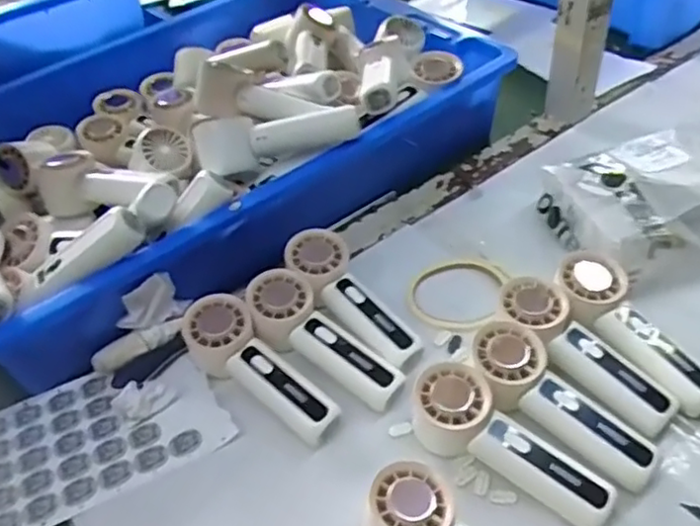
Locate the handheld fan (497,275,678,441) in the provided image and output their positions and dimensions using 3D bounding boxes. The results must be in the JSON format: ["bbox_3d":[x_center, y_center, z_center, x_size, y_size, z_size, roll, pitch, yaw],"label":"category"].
[{"bbox_3d":[0.186,0.075,0.528,0.052,0.048,0.156,-33,51,-23],"label":"handheld fan"}]

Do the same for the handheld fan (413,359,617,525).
[{"bbox_3d":[0.118,0.132,0.481,0.151,0.047,0.052,24,53,27],"label":"handheld fan"}]

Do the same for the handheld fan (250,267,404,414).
[{"bbox_3d":[-0.028,0.067,0.556,0.058,0.048,0.153,-37,53,-26],"label":"handheld fan"}]

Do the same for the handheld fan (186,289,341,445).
[{"bbox_3d":[-0.077,0.090,0.539,0.054,0.054,0.149,-36,52,-25],"label":"handheld fan"}]

